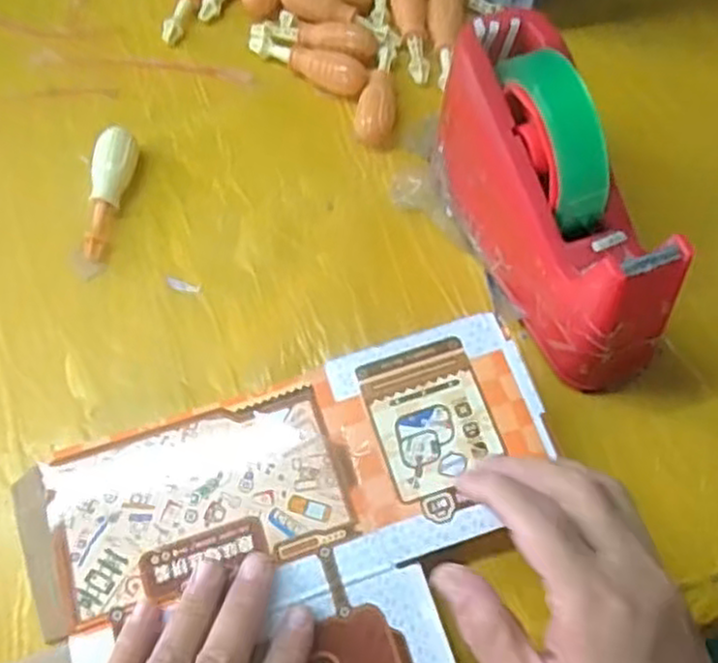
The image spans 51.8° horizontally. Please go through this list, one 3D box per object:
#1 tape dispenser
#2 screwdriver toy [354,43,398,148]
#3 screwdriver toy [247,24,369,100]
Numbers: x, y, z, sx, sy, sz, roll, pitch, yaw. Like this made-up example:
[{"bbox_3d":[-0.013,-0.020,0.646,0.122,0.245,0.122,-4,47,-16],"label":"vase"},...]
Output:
[{"bbox_3d":[0.107,-0.076,0.421,0.076,0.114,0.200,-16,64,-6],"label":"tape dispenser"},{"bbox_3d":[0.015,-0.172,0.522,0.025,0.021,0.096,6,63,5],"label":"screwdriver toy"},{"bbox_3d":[-0.039,-0.198,0.538,0.101,0.019,0.026,27,67,15],"label":"screwdriver toy"}]

